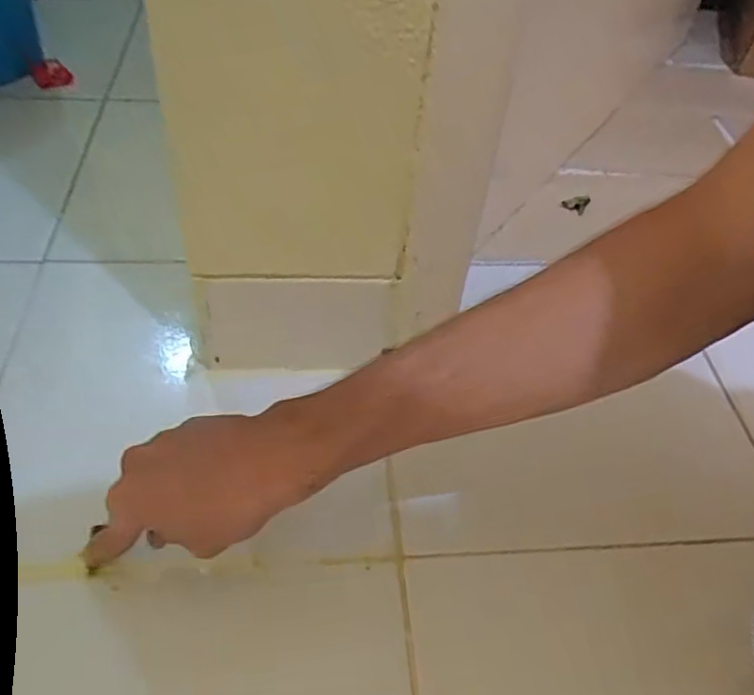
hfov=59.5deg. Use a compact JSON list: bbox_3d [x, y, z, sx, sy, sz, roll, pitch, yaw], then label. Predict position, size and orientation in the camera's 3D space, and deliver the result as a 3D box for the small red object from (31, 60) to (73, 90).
[{"bbox_3d":[-0.410,-0.345,0.833,0.046,0.034,0.018,-13,51,-17],"label":"small red object"}]

